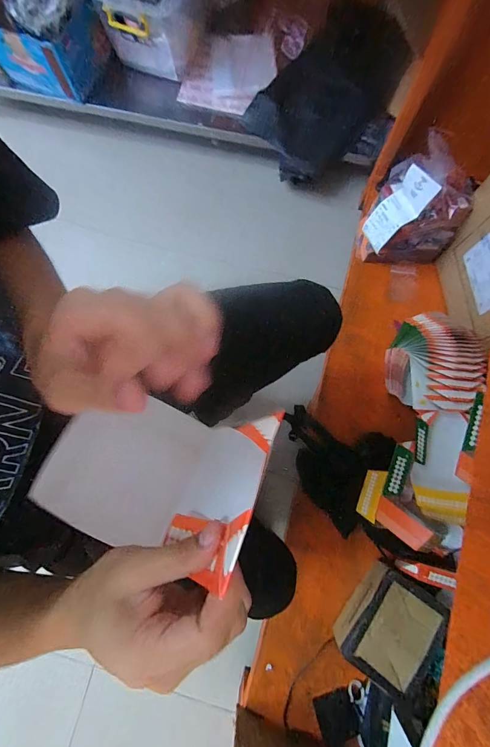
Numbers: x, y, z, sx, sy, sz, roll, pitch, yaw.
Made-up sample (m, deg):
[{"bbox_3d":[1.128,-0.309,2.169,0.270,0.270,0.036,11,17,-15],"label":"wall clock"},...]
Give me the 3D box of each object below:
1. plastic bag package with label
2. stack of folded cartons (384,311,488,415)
[{"bbox_3d":[0.403,-0.378,0.828,0.203,0.255,0.135,0,79,1],"label":"plastic bag package with label"},{"bbox_3d":[0.383,-0.021,0.721,0.086,0.214,0.210,2,79,1],"label":"stack of folded cartons"}]

